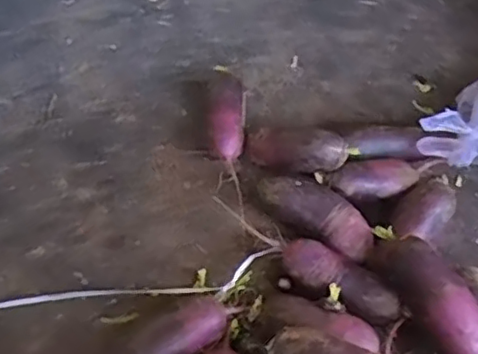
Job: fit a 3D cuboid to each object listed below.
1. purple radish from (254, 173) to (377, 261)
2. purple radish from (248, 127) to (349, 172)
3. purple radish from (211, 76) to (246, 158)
[{"bbox_3d":[0.099,0.043,0.784,0.164,0.049,0.065,35,58,18],"label":"purple radish"},{"bbox_3d":[0.069,-0.035,0.798,0.140,0.049,0.054,4,57,25],"label":"purple radish"},{"bbox_3d":[-0.017,-0.077,0.865,0.048,0.050,0.137,2,54,-5],"label":"purple radish"}]

